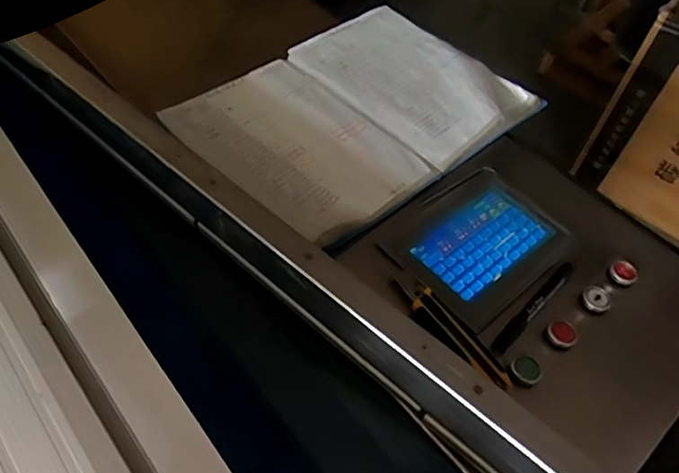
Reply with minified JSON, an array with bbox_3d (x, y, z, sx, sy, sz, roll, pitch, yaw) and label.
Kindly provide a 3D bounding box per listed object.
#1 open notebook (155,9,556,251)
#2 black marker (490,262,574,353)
[{"bbox_3d":[0.026,-0.178,0.703,0.417,0.026,0.314,-37,63,-29],"label":"open notebook"},{"bbox_3d":[0.203,0.070,0.533,0.016,0.010,0.141,39,58,23],"label":"black marker"}]

